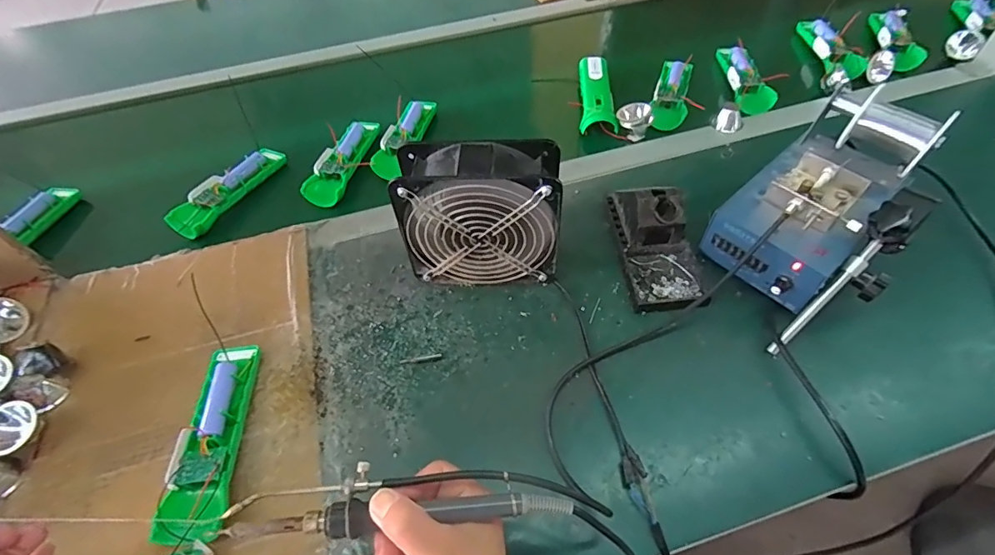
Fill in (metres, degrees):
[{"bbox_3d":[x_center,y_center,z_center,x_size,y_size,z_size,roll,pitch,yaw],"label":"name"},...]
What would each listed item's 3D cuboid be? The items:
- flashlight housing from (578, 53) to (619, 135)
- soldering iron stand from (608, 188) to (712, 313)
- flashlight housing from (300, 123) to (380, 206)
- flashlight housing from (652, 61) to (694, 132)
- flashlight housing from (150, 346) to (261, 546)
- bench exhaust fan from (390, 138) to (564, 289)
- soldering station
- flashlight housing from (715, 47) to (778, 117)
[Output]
[{"bbox_3d":[0.140,-0.262,0.665,0.047,0.034,0.133,-1,53,4],"label":"flashlight housing"},{"bbox_3d":[0.170,-0.045,0.494,0.075,0.076,0.152,-5,53,0],"label":"soldering iron stand"},{"bbox_3d":[-0.210,-0.159,0.633,0.048,0.030,0.161,7,54,9],"label":"flashlight housing"},{"bbox_3d":[0.244,-0.256,0.659,0.043,0.029,0.127,12,55,13],"label":"flashlight housing"},{"bbox_3d":[-0.238,0.132,0.399,0.040,0.029,0.164,-6,53,0],"label":"flashlight housing"},{"bbox_3d":[-0.015,-0.056,0.466,0.154,0.152,0.062,1,53,5],"label":"bench exhaust fan"},{"bbox_3d":[0.314,-0.060,0.457,0.211,0.141,0.150,-34,58,-20],"label":"soldering station"},{"bbox_3d":[0.345,-0.284,0.662,0.050,0.035,0.142,-3,53,1],"label":"flashlight housing"}]

